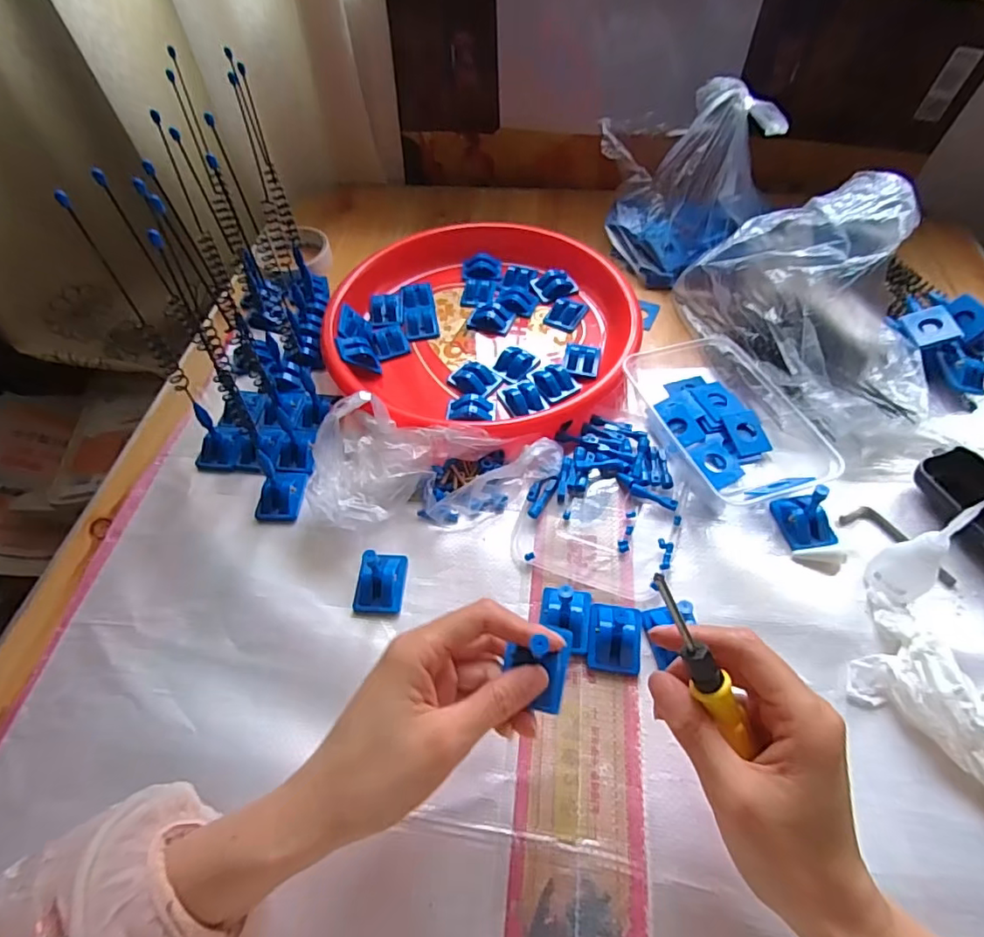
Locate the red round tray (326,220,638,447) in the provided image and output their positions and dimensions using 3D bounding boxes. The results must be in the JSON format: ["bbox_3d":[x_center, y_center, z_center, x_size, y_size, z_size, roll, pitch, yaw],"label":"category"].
[{"bbox_3d":[-0.014,-0.144,0.541,0.279,0.035,0.290,-1,54,1],"label":"red round tray"}]

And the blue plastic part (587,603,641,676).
[{"bbox_3d":[0.083,0.111,0.371,0.034,0.021,0.045,8,55,7],"label":"blue plastic part"}]

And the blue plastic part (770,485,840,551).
[{"bbox_3d":[0.234,0.031,0.406,0.032,0.045,0.043,-7,54,-3],"label":"blue plastic part"}]

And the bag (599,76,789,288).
[{"bbox_3d":[0.192,-0.296,0.572,0.174,0.151,0.133,13,55,11],"label":"bag"}]

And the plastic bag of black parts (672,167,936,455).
[{"bbox_3d":[0.290,-0.153,0.475,0.136,0.134,0.232,-22,56,-14],"label":"plastic bag of black parts"}]

